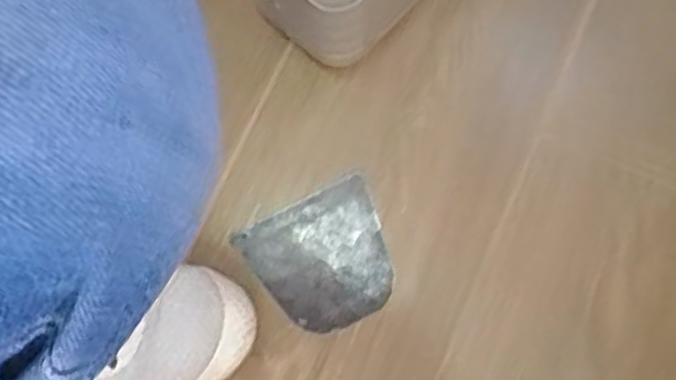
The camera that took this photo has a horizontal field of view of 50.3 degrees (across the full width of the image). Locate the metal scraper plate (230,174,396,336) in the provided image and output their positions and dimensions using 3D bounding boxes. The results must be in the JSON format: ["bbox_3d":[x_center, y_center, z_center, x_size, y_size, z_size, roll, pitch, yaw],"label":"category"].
[{"bbox_3d":[-0.010,0.052,0.523,0.099,0.004,0.093,-28,78,-5],"label":"metal scraper plate"}]

